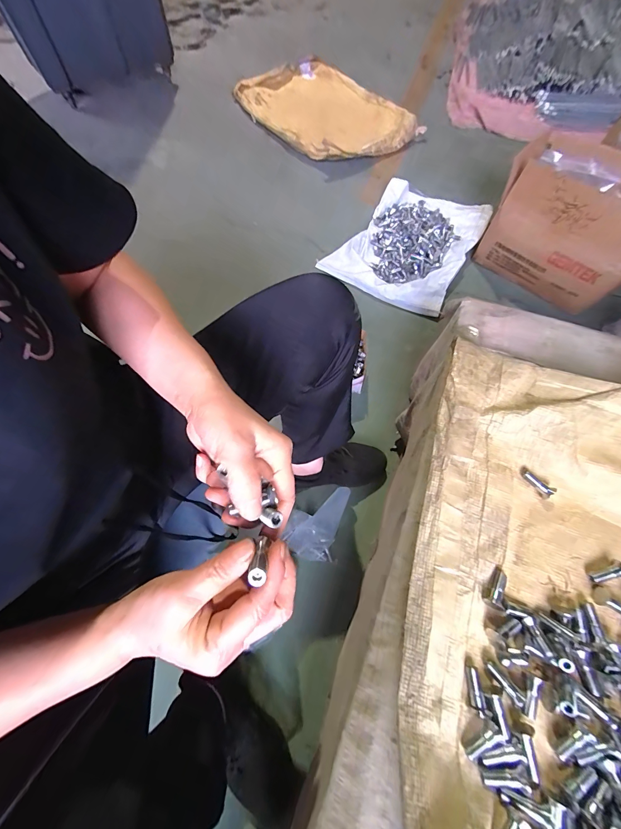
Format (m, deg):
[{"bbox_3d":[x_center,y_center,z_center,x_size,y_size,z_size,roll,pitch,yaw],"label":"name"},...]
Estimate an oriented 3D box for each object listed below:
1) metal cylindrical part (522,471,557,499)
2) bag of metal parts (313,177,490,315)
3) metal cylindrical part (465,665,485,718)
[{"bbox_3d":[0.271,0.083,0.384,0.013,0.012,0.035,-38,70,-16],"label":"metal cylindrical part"},{"bbox_3d":[0.311,-0.545,0.999,0.354,0.047,0.513,28,67,13],"label":"bag of metal parts"},{"bbox_3d":[0.152,0.253,0.294,0.010,0.007,0.034,3,64,2],"label":"metal cylindrical part"}]

